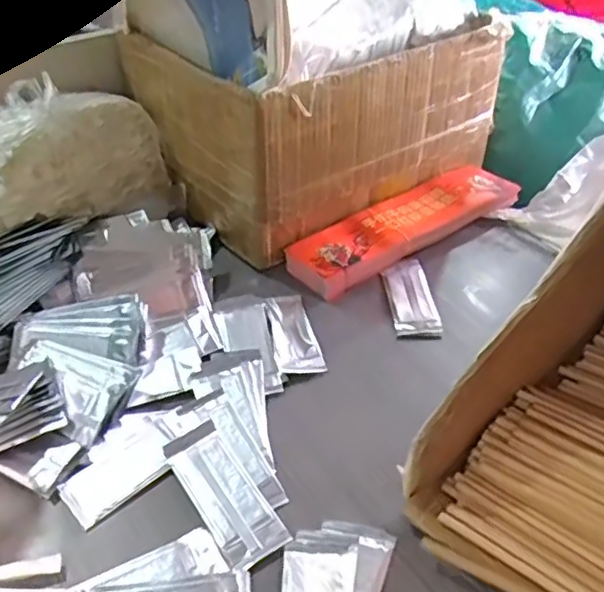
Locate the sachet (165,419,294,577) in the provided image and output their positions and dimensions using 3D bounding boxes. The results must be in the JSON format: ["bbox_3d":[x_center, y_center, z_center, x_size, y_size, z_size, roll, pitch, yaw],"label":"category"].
[{"bbox_3d":[-0.064,0.157,0.511,0.050,0.006,0.131,-23,46,-25],"label":"sachet"}]

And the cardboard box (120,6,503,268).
[{"bbox_3d":[0.029,-0.244,0.827,0.398,0.201,0.243,-25,47,-27],"label":"cardboard box"}]

